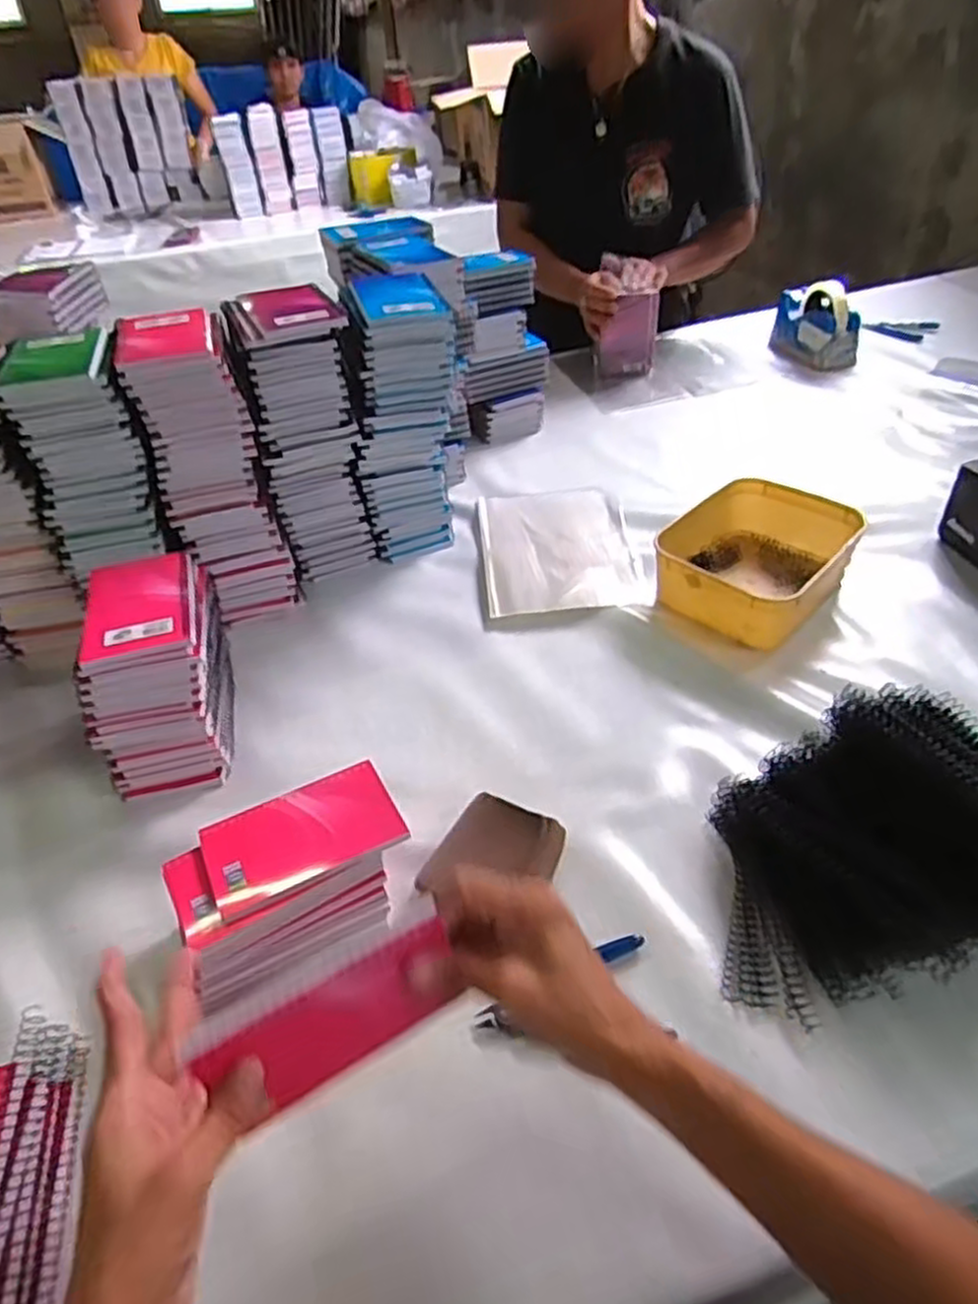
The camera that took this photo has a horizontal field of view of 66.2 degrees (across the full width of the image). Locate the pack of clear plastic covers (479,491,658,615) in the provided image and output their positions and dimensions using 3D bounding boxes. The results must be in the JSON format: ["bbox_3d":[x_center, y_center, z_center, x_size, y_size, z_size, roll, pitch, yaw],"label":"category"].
[{"bbox_3d":[0.094,-0.124,0.883,0.197,0.015,0.242,-2,40,0],"label":"pack of clear plastic covers"}]

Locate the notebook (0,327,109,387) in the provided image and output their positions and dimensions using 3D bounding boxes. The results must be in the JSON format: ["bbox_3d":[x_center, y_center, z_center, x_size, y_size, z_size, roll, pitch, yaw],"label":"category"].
[{"bbox_3d":[-0.391,-0.267,0.671,0.094,0.009,0.131,-15,41,-13],"label":"notebook"}]

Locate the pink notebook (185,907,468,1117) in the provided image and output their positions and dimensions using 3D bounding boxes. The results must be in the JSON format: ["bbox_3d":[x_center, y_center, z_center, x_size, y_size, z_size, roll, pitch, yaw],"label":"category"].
[{"bbox_3d":[-0.076,0.175,0.366,0.116,0.068,0.010,-22,28,-21],"label":"pink notebook"}]

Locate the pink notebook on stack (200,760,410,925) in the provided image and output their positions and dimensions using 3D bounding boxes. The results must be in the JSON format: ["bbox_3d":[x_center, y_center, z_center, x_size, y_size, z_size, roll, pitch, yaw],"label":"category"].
[{"bbox_3d":[-0.129,0.126,0.522,0.128,0.008,0.080,-21,42,-19],"label":"pink notebook on stack"}]

